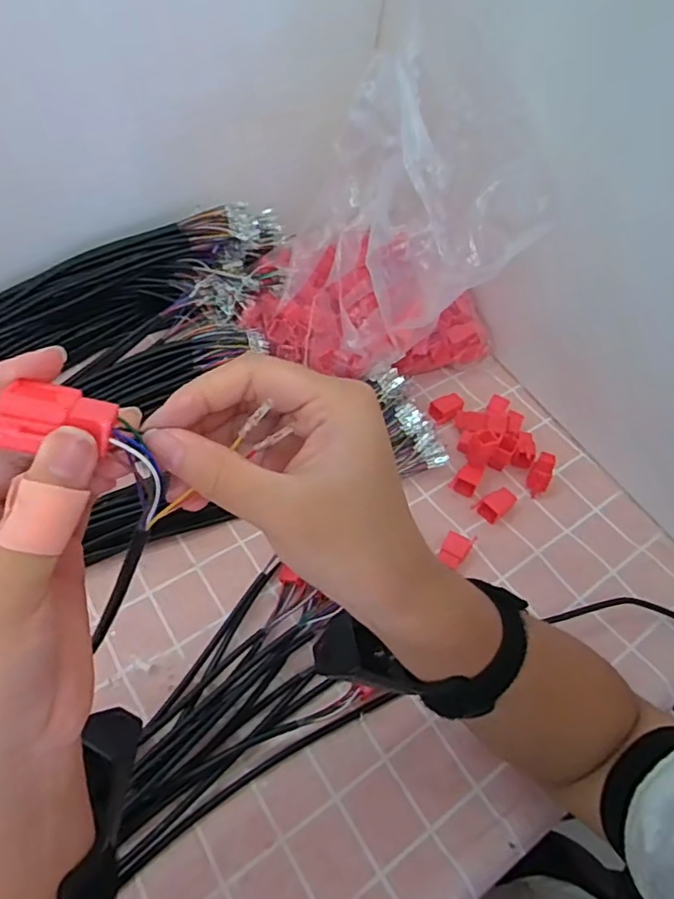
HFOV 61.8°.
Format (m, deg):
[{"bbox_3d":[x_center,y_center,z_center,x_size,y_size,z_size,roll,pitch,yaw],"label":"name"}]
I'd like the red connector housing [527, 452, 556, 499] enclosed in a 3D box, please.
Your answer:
[{"bbox_3d":[0.180,0.022,0.497,0.017,0.042,0.014,20,26,10],"label":"red connector housing"}]

